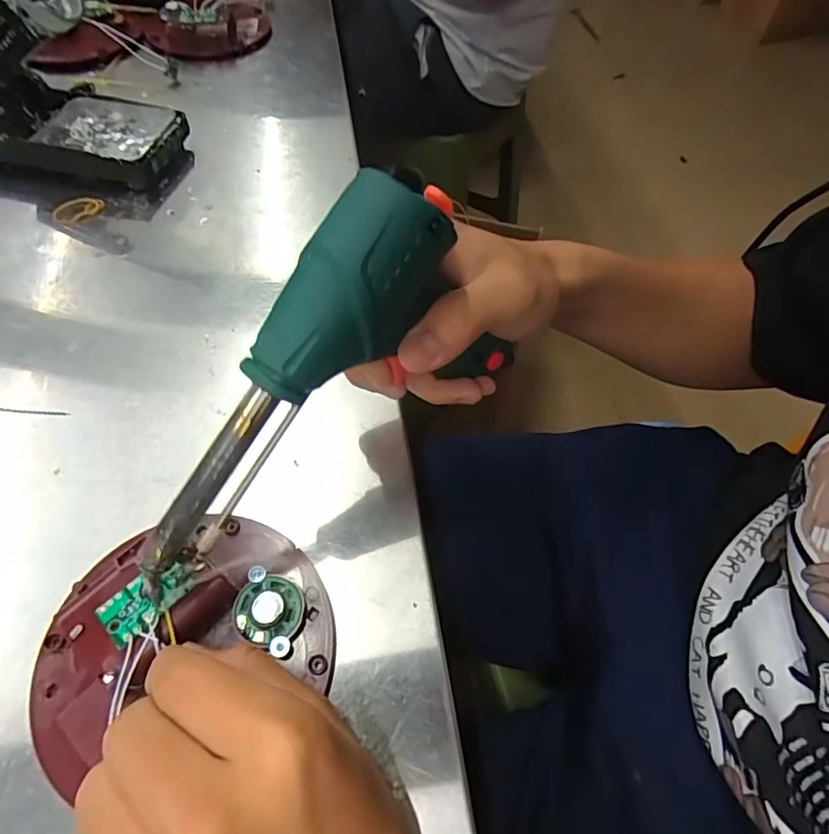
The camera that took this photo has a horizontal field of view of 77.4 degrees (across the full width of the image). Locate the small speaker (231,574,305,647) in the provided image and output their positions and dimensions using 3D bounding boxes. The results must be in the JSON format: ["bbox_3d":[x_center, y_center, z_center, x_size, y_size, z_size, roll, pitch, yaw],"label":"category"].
[{"bbox_3d":[-0.064,0.086,0.232,0.030,0.014,0.028,1,58,-2],"label":"small speaker"}]

